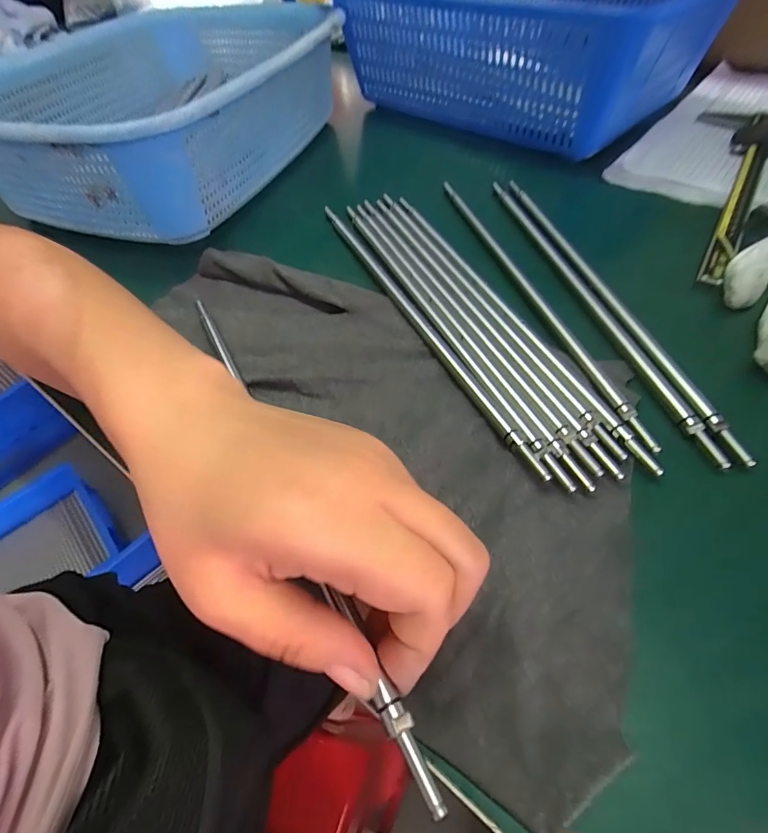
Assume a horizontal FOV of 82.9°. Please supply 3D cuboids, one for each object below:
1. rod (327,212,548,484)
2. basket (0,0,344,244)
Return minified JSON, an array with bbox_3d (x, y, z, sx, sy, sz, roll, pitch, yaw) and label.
[{"bbox_3d":[0.015,-0.066,0.264,0.011,0.004,0.264,-21,55,-13],"label":"rod"},{"bbox_3d":[-0.188,-0.273,0.388,0.238,0.085,0.323,14,55,13],"label":"basket"}]

